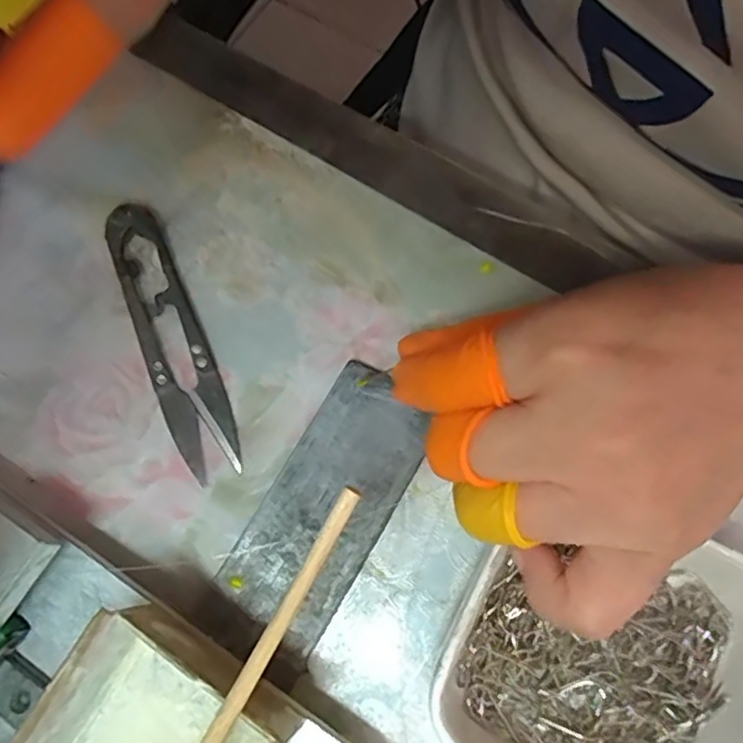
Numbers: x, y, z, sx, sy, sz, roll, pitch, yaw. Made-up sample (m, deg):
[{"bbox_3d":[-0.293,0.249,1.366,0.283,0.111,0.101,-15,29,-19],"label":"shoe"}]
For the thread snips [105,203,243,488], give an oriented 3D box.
[{"bbox_3d":[-0.070,-0.012,0.220,0.020,0.012,0.099,-23,74,-5],"label":"thread snips"}]

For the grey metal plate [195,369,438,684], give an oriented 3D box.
[{"bbox_3d":[-0.016,0.045,0.206,0.038,0.006,0.095,30,77,10],"label":"grey metal plate"}]

